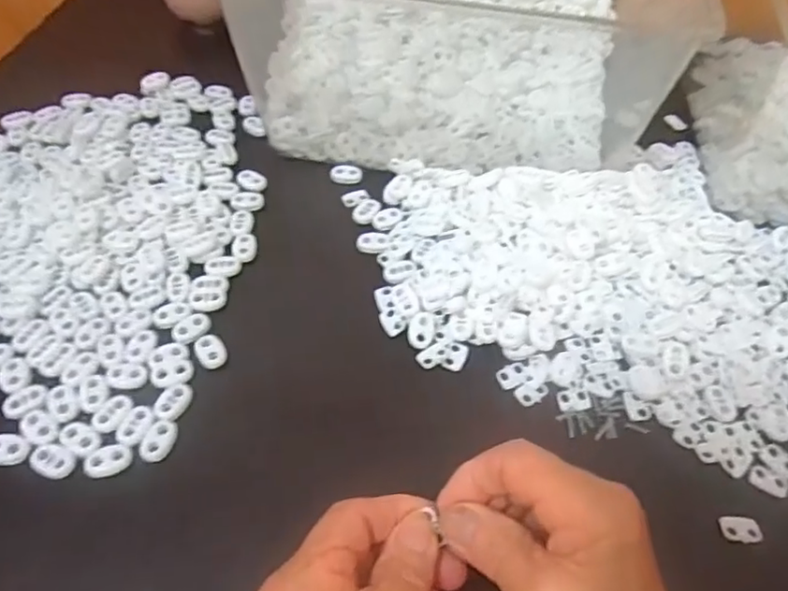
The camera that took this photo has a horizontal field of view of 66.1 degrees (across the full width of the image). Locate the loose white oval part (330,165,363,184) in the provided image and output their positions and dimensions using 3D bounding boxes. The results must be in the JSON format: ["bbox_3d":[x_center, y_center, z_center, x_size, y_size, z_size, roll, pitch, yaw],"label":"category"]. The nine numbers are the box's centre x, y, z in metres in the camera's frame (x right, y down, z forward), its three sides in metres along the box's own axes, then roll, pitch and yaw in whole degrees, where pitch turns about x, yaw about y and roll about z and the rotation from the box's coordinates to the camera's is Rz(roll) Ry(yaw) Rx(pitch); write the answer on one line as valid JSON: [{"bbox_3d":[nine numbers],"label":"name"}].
[{"bbox_3d":[-0.035,-0.091,0.447,0.024,0.004,0.016,-7,54,-8],"label":"loose white oval part"}]

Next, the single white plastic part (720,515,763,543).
[{"bbox_3d":[0.175,0.118,0.305,0.018,0.005,0.013,2,53,-2],"label":"single white plastic part"}]

